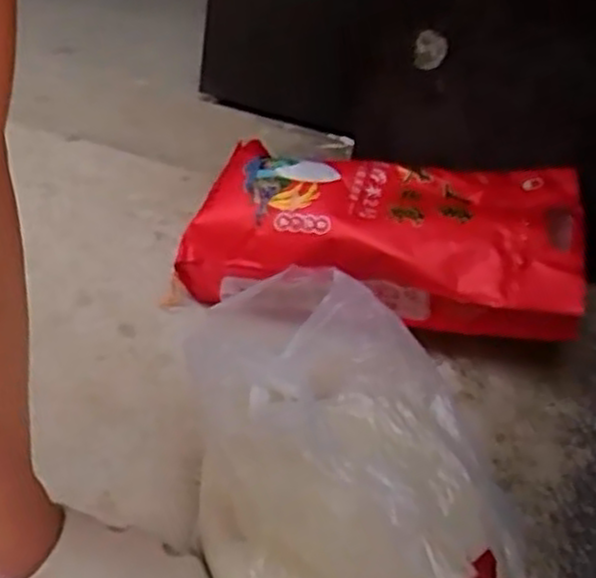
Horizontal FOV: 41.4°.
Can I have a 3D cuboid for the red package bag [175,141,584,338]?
[{"bbox_3d":[0.102,-0.054,0.928,0.426,0.161,0.225,12,30,4],"label":"red package bag"}]

